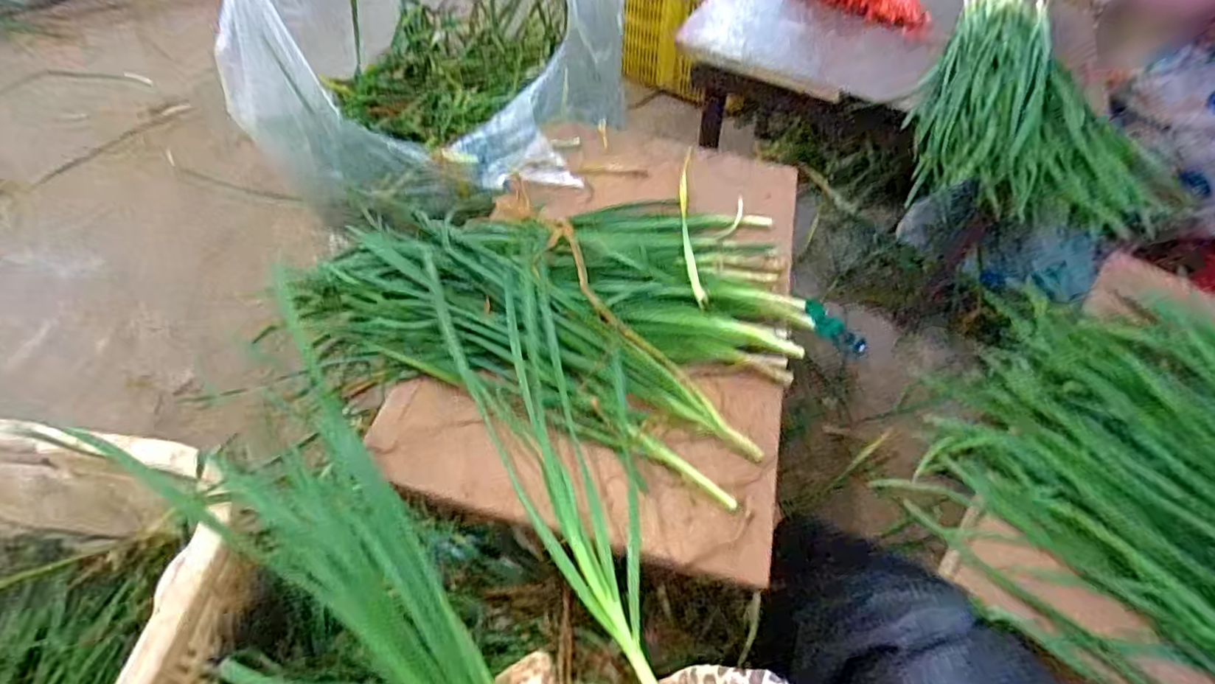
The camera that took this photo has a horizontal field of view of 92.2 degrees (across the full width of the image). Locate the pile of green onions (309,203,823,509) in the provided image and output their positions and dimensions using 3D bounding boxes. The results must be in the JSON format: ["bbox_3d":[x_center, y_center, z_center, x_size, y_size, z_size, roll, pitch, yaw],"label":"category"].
[{"bbox_3d":[-0.040,-0.058,0.594,0.468,0.055,0.356,15,53,7],"label":"pile of green onions"}]

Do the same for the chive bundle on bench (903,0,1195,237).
[{"bbox_3d":[0.562,-0.333,0.787,0.301,0.089,0.452,11,52,4],"label":"chive bundle on bench"}]

